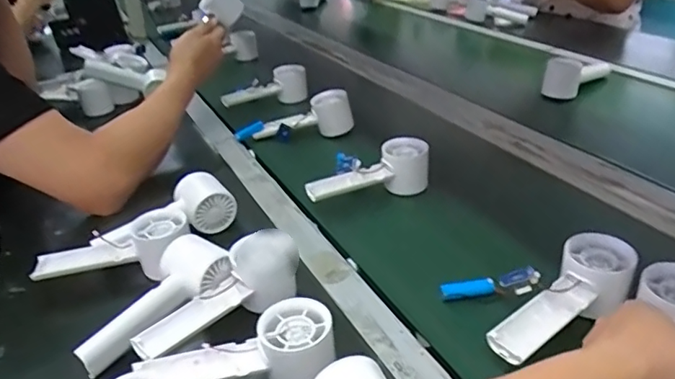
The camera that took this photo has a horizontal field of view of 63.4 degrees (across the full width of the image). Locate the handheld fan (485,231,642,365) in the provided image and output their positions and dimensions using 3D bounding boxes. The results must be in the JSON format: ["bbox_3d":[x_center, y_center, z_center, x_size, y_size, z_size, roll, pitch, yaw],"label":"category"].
[{"bbox_3d":[0.194,0.092,0.456,0.156,0.036,0.057,-29,37,-33],"label":"handheld fan"}]

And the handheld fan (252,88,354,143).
[{"bbox_3d":[-0.048,-0.105,0.866,0.154,0.063,0.062,-17,30,6],"label":"handheld fan"}]

